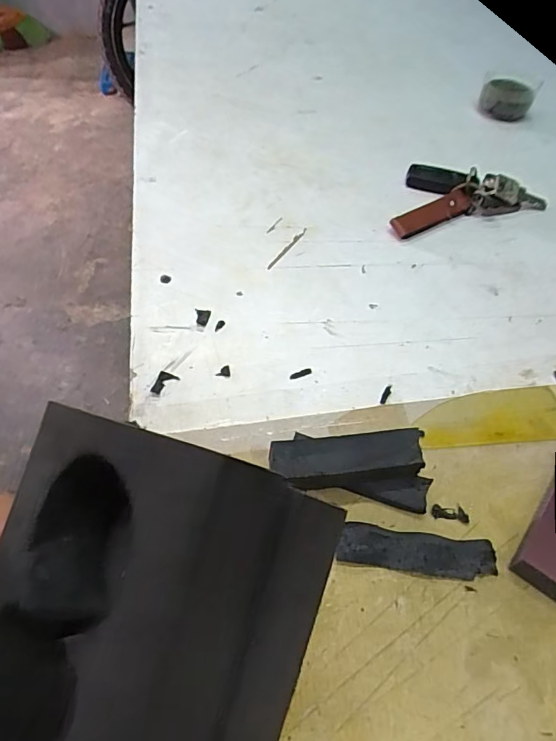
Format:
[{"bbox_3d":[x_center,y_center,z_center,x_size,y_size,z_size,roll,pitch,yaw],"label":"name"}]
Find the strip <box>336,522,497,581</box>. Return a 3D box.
[{"bbox_3d":[0.073,0.095,0.261,0.080,0.008,0.021,8,53,4],"label":"strip"}]

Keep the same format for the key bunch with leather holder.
[{"bbox_3d":[0.164,-0.167,0.458,0.150,0.023,0.076,-15,55,-13],"label":"key bunch with leather holder"}]

